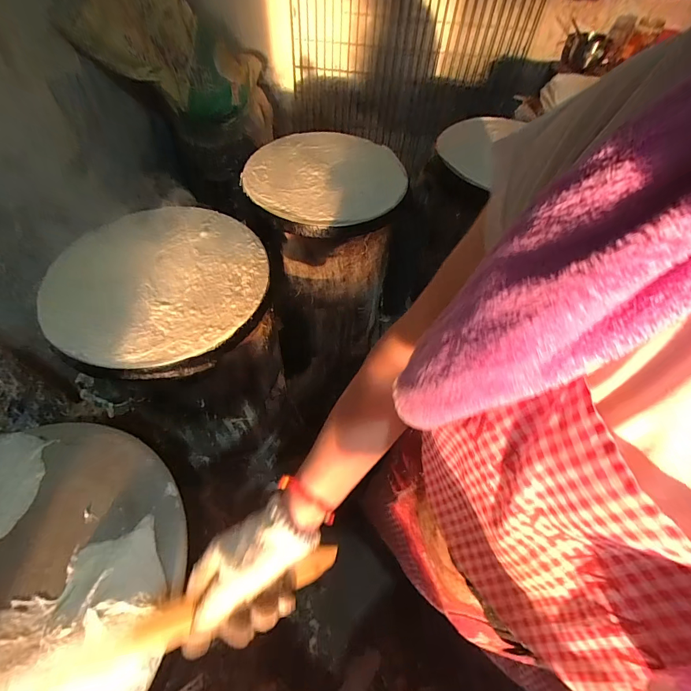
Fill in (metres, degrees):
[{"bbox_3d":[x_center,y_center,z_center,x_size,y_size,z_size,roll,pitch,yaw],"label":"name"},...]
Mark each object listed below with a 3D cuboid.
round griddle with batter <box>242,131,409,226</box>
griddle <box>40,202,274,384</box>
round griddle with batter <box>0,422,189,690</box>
[{"bbox_3d":[-0.044,-0.424,0.872,0.372,0.026,0.388,1,56,-2],"label":"round griddle with batter"},{"bbox_3d":[-0.323,-0.132,0.640,0.357,0.046,0.388,-2,56,-4],"label":"griddle"},{"bbox_3d":[-0.372,0.262,0.370,0.376,0.044,0.366,1,56,-2],"label":"round griddle with batter"}]

